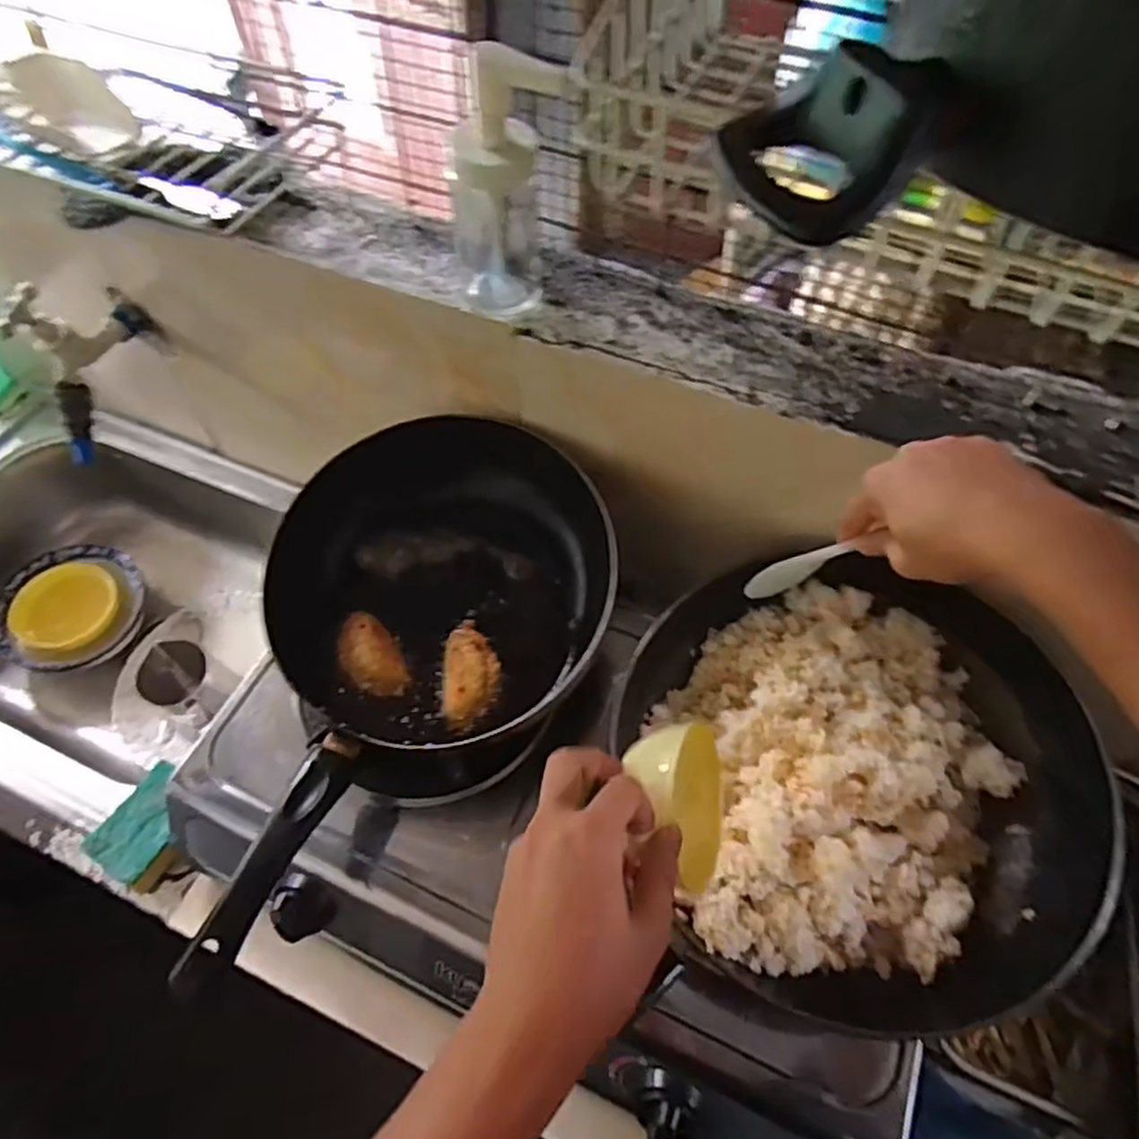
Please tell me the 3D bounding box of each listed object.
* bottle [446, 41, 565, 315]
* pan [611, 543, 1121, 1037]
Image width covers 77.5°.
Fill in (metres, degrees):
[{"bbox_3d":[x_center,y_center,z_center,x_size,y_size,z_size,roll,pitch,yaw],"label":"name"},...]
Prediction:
[{"bbox_3d":[-0.050,-0.254,0.482,0.065,0.156,0.056,-8,59,-5],"label":"bottle"},{"bbox_3d":[0.190,0.135,0.505,0.305,0.075,0.309,7,59,4],"label":"pan"}]

